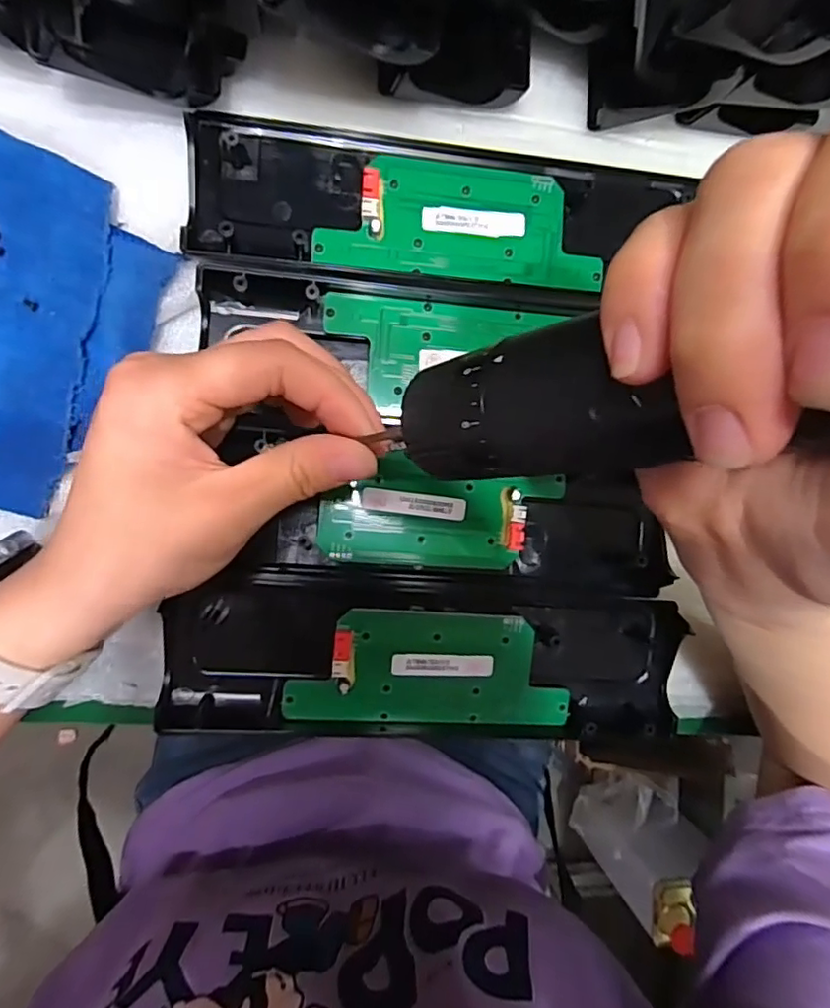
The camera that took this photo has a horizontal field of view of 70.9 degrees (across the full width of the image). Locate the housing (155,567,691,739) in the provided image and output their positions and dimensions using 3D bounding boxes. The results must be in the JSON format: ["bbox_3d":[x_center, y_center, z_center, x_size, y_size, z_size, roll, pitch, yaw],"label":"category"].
[{"bbox_3d":[0.011,0.075,0.282,0.244,0.022,0.072,5,91,-10],"label":"housing"}]

